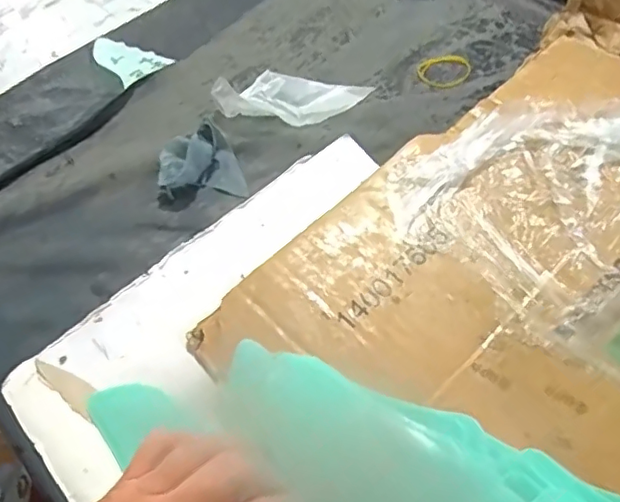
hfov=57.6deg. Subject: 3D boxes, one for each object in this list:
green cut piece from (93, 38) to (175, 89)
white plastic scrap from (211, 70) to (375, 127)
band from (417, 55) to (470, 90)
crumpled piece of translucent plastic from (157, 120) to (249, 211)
[{"bbox_3d":[-0.170,-0.180,0.527,0.074,0.008,0.048,39,67,24],"label":"green cut piece"},{"bbox_3d":[-0.015,-0.137,0.473,0.127,0.027,0.057,4,58,6],"label":"white plastic scrap"},{"bbox_3d":[0.117,-0.155,0.487,0.048,0.004,0.037,-20,58,-10],"label":"band"},{"bbox_3d":[-0.087,-0.066,0.436,0.064,0.023,0.060,-12,57,-5],"label":"crumpled piece of translucent plastic"}]

